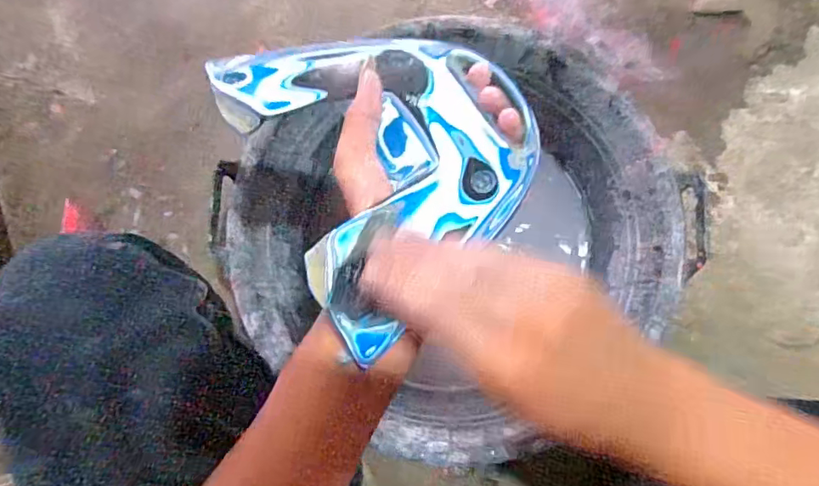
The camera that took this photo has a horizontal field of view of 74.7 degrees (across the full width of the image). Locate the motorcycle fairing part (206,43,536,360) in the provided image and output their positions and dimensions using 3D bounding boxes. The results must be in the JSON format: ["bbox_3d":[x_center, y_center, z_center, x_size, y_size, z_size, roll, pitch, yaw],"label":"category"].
[{"bbox_3d":[-0.008,-0.062,0.323,0.164,0.037,0.204,-29,78,-7],"label":"motorcycle fairing part"}]

